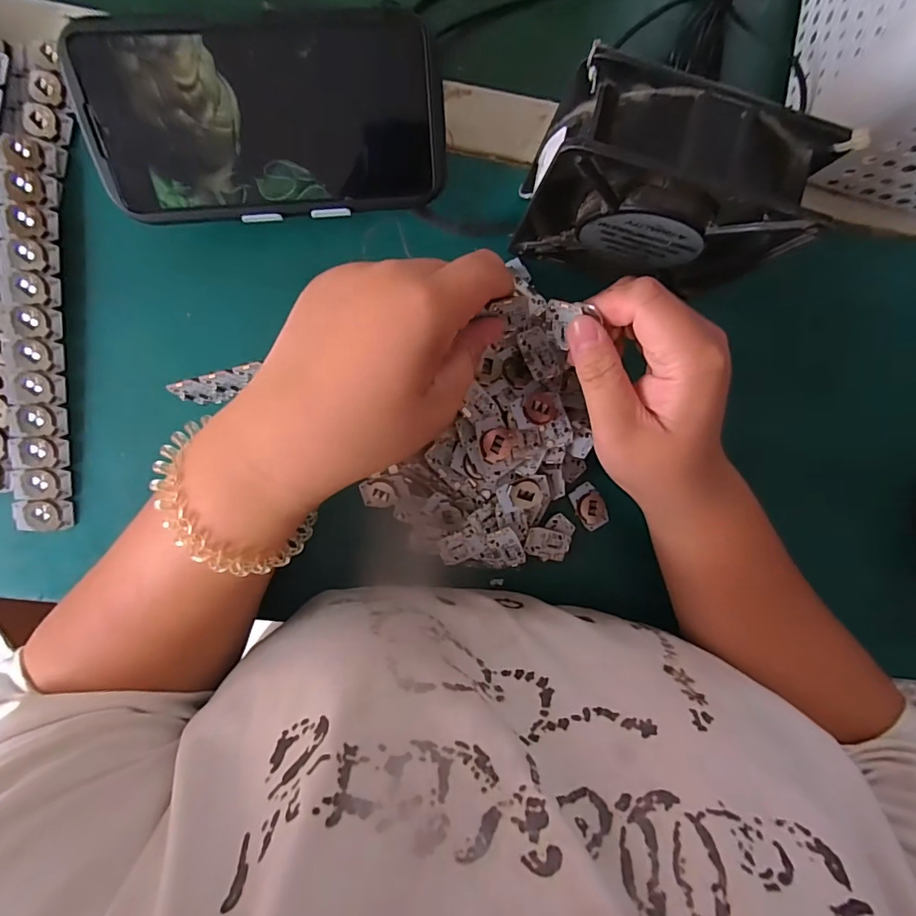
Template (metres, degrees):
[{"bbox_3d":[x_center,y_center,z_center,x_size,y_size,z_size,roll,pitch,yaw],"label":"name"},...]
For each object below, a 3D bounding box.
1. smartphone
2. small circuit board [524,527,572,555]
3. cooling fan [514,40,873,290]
[{"bbox_3d":[-0.096,-0.169,0.248,0.169,0.005,0.084,-5,122,-5],"label":"smartphone"},{"bbox_3d":[0.056,0.053,0.306,0.029,0.010,0.017,11,90,-6],"label":"small circuit board"},{"bbox_3d":[0.096,-0.127,0.248,0.129,0.116,0.043,11,90,-6],"label":"cooling fan"}]

